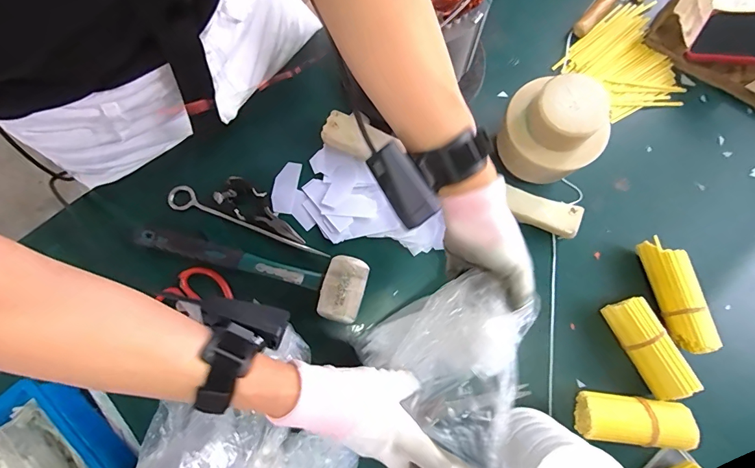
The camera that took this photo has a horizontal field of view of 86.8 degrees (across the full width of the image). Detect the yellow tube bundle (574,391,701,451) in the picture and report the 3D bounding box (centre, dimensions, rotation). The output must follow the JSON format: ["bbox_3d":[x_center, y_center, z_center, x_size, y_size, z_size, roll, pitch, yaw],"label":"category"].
[{"bbox_3d":[0.278,0.201,0.434,0.116,0.035,0.051,7,78,2],"label":"yellow tube bundle"}]

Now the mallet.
[{"bbox_3d":[-0.157,0.041,0.474,0.289,0.041,0.075,11,78,3],"label":"mallet"}]

